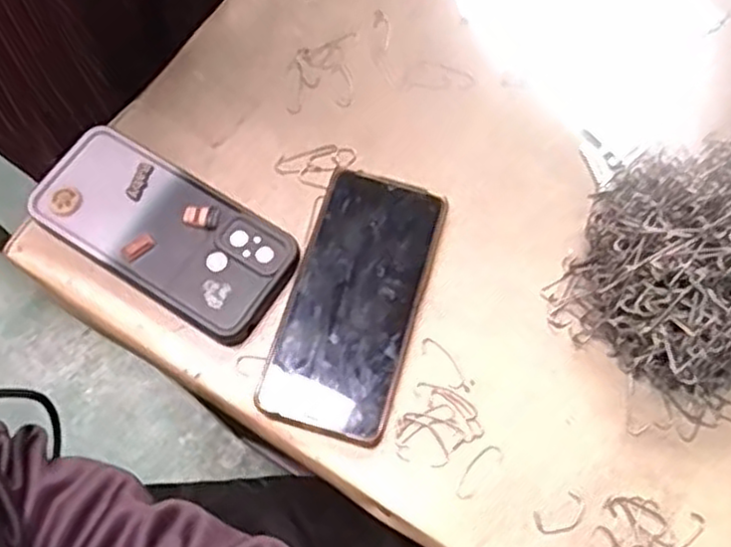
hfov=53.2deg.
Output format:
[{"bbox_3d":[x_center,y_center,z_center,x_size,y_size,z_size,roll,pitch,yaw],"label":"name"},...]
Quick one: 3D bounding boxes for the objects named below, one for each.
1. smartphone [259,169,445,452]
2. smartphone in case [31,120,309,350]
[{"bbox_3d":[-0.006,0.017,0.459,0.076,0.014,0.168,16,70,7],"label":"smartphone"},{"bbox_3d":[-0.129,-0.027,0.474,0.170,0.018,0.081,30,73,12],"label":"smartphone in case"}]

